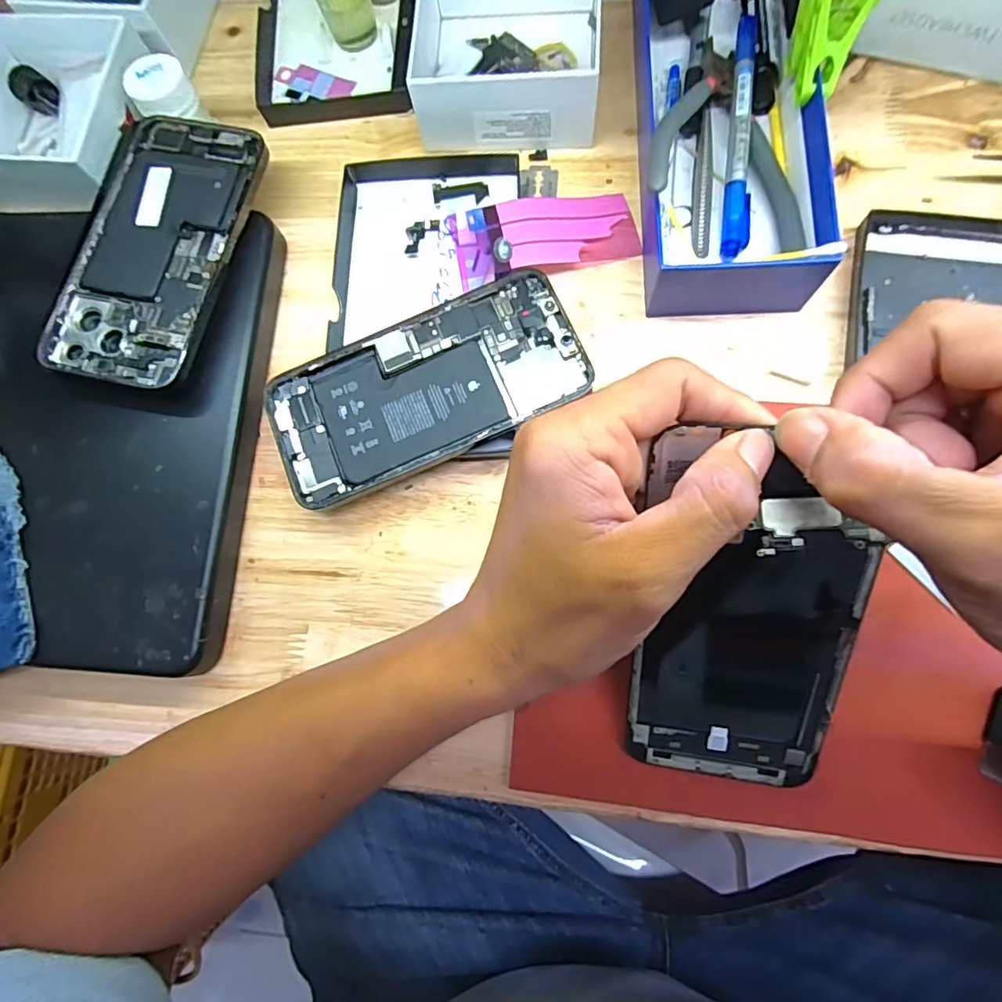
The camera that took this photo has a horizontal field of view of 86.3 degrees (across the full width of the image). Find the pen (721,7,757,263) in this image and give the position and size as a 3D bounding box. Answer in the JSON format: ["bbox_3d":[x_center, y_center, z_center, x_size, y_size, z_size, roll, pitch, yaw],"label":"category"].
[{"bbox_3d":[0.128,-0.193,0.287,0.014,0.013,0.124,2,91,5],"label":"pen"}]

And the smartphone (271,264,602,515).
[{"bbox_3d":[-0.038,-0.058,0.273,0.159,0.005,0.079,-24,77,0],"label":"smartphone"}]

